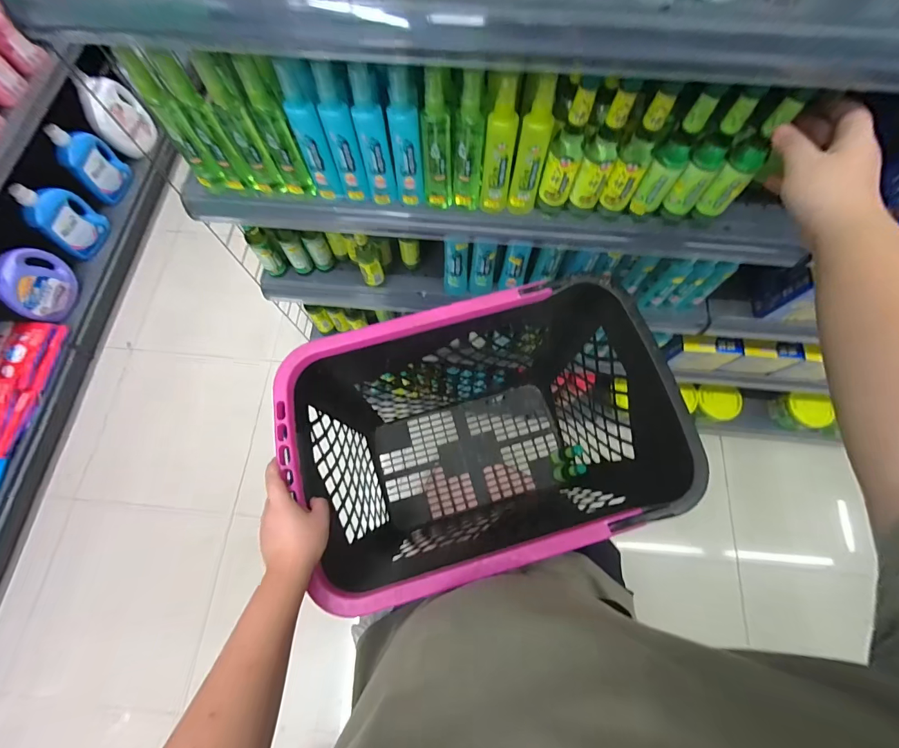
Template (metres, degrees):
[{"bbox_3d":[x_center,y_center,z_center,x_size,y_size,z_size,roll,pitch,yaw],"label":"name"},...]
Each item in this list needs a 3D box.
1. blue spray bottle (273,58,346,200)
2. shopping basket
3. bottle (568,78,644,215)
[{"bbox_3d":[-0.169,-0.292,0.467,0.035,0.172,0.035,-6,66,-2],"label":"blue spray bottle"},{"bbox_3d":[0.048,0.138,0.751,0.548,0.460,0.369,-17,73,-5],"label":"shopping basket"},{"bbox_3d":[0.178,-0.254,0.450,0.037,0.160,0.034,25,74,8],"label":"bottle"}]

